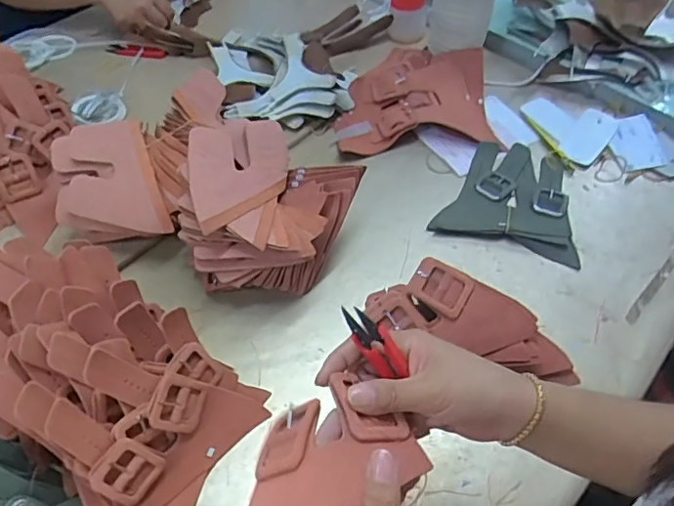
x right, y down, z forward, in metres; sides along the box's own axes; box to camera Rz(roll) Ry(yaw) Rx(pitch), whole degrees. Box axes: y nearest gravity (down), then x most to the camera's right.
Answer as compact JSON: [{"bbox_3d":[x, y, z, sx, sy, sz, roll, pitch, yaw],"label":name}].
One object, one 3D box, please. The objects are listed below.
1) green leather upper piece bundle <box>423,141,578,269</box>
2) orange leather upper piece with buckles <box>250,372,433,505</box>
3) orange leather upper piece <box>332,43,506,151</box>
[{"bbox_3d":[0.231,-0.078,0.725,0.167,0.017,0.176,15,54,11],"label":"green leather upper piece bundle"},{"bbox_3d":[-0.017,0.131,0.338,0.133,0.034,0.081,-29,58,-20],"label":"orange leather upper piece with buckles"},{"bbox_3d":[0.113,-0.237,0.828,0.229,0.045,0.212,-2,53,-1],"label":"orange leather upper piece"}]

